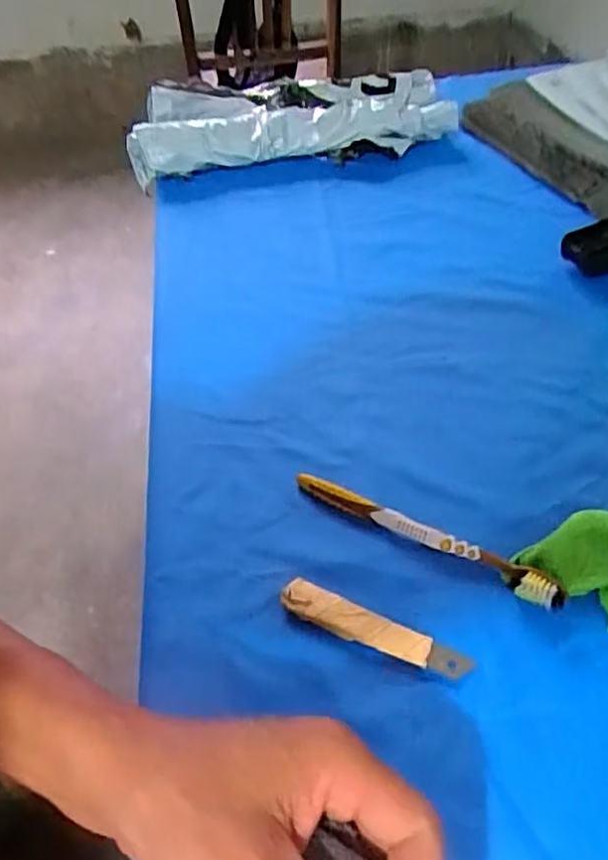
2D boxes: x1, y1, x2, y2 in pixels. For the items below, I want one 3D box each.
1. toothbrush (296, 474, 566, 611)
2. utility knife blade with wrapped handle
[{"bbox_3d":[0.073,0.066,0.412,0.182,0.012,0.017,24,53,25],"label":"toothbrush"},{"bbox_3d":[0.039,0.115,0.373,0.111,0.007,0.022,18,51,21],"label":"utility knife blade with wrapped handle"}]

